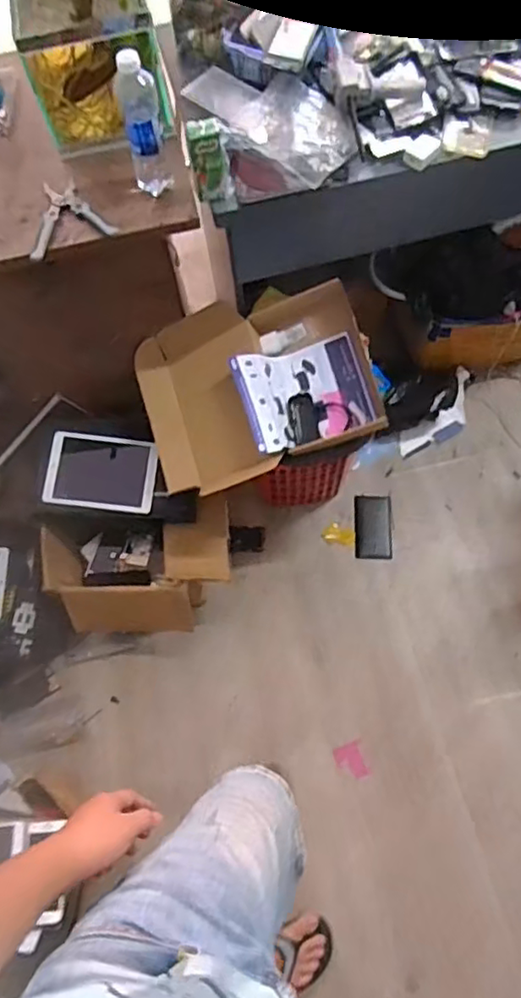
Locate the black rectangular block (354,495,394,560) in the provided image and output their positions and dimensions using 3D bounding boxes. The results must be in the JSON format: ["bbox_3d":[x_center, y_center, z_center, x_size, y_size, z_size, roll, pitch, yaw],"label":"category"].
[{"bbox_3d":[0.288,0.071,1.564,0.092,0.019,0.163,1,68,2],"label":"black rectangular block"}]

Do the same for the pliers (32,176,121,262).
[{"bbox_3d":[-0.320,-0.468,1.006,0.136,0.023,0.152,-19,68,-6],"label":"pliers"}]

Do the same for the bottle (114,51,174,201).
[{"bbox_3d":[-0.177,-0.566,0.946,0.062,0.212,0.060,-11,68,-3],"label":"bottle"}]

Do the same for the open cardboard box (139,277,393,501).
[{"bbox_3d":[-0.009,-0.226,1.268,0.465,0.150,0.368,-17,85,7],"label":"open cardboard box"}]

